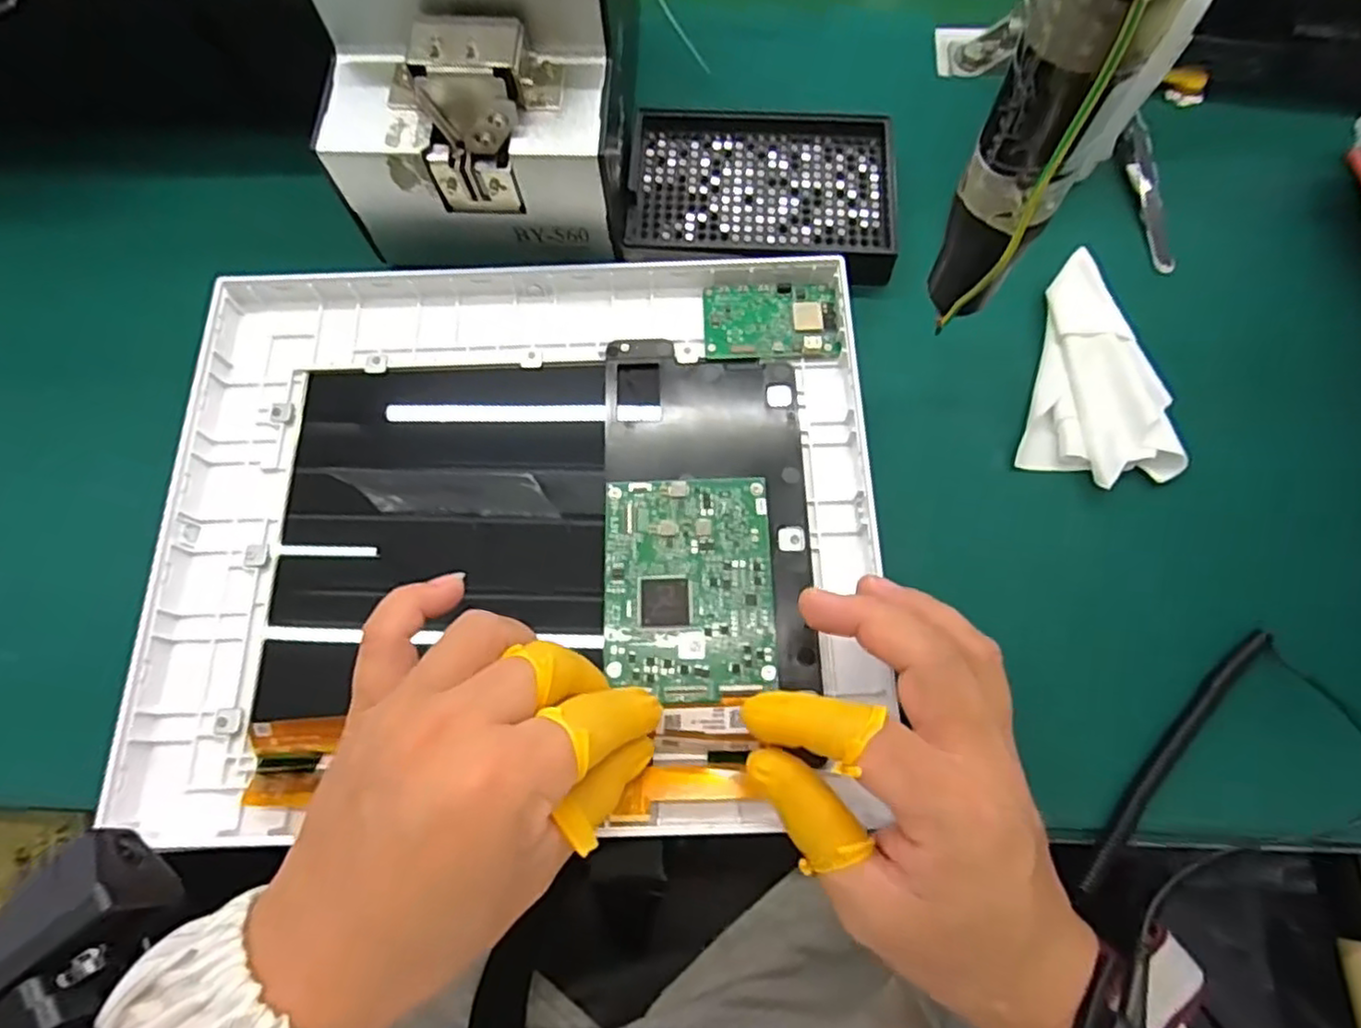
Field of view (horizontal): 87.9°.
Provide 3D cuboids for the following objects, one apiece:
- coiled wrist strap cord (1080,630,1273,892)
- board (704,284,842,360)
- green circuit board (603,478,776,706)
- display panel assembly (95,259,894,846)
[{"bbox_3d":[0.202,0.097,0.290,0.009,0.011,0.134,43,76,14],"label":"coiled wrist strap cord"},{"bbox_3d":[0.044,-0.094,0.340,0.063,0.004,0.040,-1,70,0],"label":"board"},{"bbox_3d":[0.003,0.030,0.293,0.068,0.006,0.092,-2,68,2],"label":"green circuit board"},{"bbox_3d":[-0.069,0.002,0.309,0.300,0.025,0.247,-2,68,2],"label":"display panel assembly"}]

